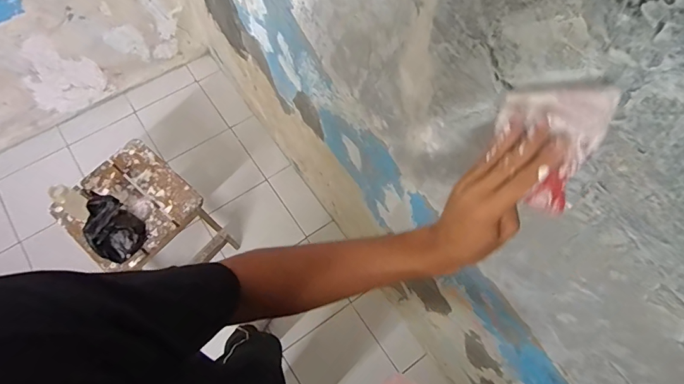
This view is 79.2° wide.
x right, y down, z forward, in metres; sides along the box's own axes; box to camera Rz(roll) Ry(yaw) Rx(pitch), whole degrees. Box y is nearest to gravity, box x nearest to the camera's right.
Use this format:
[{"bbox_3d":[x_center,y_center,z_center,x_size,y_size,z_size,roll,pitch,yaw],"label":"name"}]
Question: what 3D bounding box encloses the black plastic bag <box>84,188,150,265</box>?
[{"bbox_3d":[-0.572,0.091,1.024,0.109,0.148,0.120,34,70,11],"label":"black plastic bag"}]

